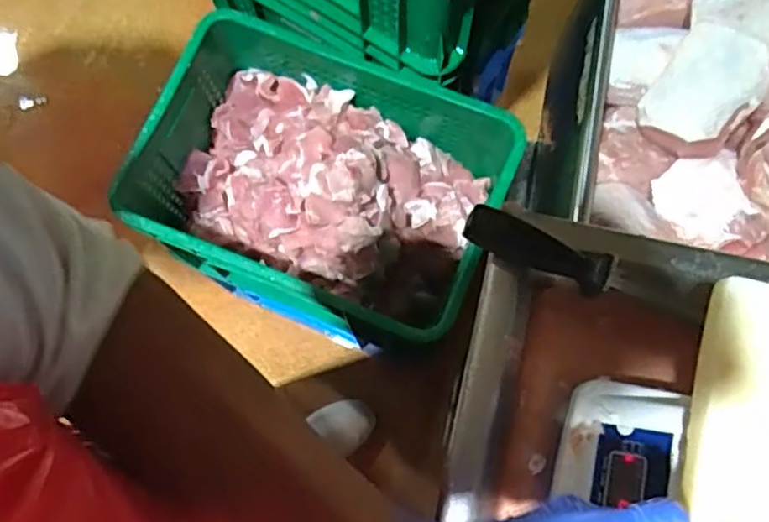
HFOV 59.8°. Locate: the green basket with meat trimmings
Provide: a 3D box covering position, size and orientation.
[{"bbox_3d":[-0.095,-0.123,1.064,0.520,0.225,0.385,22,77,7],"label":"green basket with meat trimmings"}]

